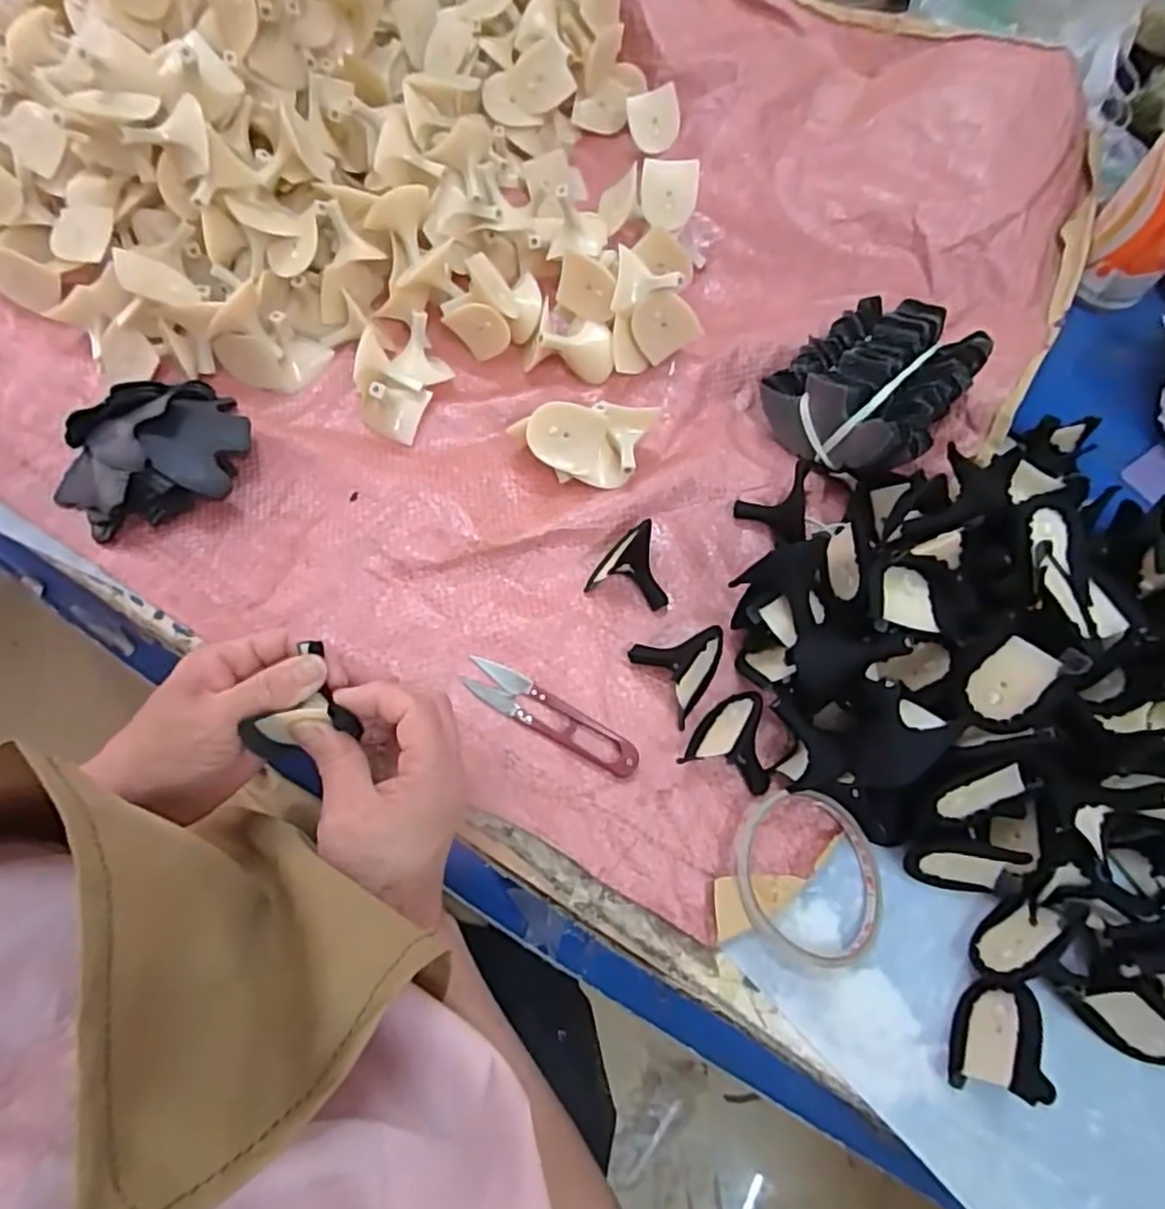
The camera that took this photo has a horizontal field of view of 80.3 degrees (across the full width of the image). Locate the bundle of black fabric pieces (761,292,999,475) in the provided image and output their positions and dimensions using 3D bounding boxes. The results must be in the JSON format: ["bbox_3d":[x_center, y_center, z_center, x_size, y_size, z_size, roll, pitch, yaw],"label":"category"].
[{"bbox_3d":[0.197,-0.148,0.471,0.106,0.060,0.119,42,72,15],"label":"bundle of black fabric pieces"}]

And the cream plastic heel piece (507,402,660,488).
[{"bbox_3d":[-0.001,-0.109,0.462,0.096,0.045,0.043,2,67,0],"label":"cream plastic heel piece"}]

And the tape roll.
[{"bbox_3d":[0.126,0.149,0.381,0.081,0.017,0.086,0,70,0],"label":"tape roll"}]

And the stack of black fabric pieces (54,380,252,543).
[{"bbox_3d":[-0.290,-0.102,0.457,0.130,0.045,0.091,-15,68,-8],"label":"stack of black fabric pieces"}]

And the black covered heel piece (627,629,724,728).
[{"bbox_3d":[0.060,0.044,0.415,0.055,0.030,0.051,-4,70,-1],"label":"black covered heel piece"}]

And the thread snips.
[{"bbox_3d":[-0.019,0.067,0.419,0.117,0.007,0.026,28,73,10],"label":"thread snips"}]

